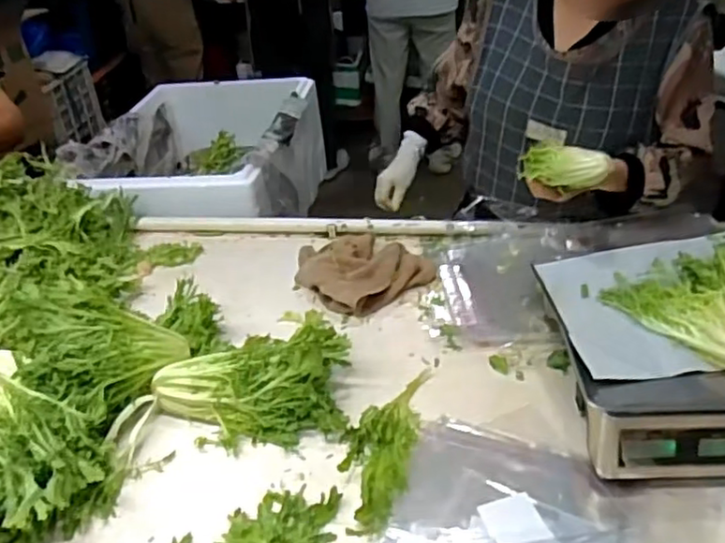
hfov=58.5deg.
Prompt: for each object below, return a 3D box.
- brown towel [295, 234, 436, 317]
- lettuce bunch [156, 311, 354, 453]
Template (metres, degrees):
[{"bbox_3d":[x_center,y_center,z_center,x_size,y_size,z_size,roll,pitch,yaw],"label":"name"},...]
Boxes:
[{"bbox_3d":[-0.004,-0.012,1.063,0.187,0.045,0.184,-26,41,-26],"label":"brown towel"},{"bbox_3d":[-0.144,0.133,0.847,0.249,0.089,0.166,0,37,6],"label":"lettuce bunch"}]

